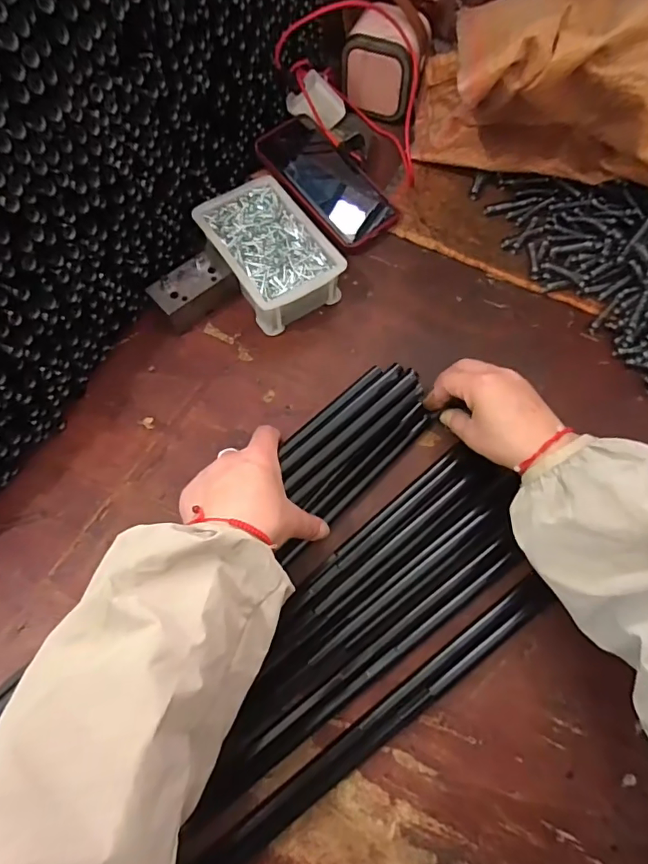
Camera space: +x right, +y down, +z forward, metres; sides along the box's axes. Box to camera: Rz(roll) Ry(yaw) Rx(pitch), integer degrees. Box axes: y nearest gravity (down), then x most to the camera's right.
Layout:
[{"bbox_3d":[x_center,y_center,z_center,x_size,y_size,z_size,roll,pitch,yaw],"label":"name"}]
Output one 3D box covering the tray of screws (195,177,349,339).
[{"bbox_3d":[-0.056,-0.179,0.492,0.096,0.052,0.152,-31,71,-13],"label":"tray of screws"}]

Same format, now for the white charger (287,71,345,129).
[{"bbox_3d":[-0.009,-0.371,0.553,0.044,0.062,0.048,12,90,47],"label":"white charger"}]

